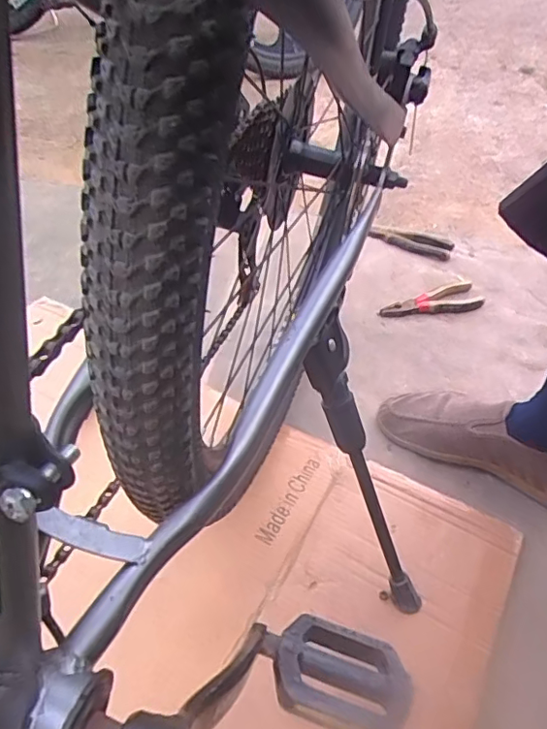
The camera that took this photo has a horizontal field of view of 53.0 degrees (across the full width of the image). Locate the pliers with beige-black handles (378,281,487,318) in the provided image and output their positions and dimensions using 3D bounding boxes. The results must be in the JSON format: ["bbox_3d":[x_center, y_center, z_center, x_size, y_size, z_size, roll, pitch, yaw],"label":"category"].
[{"bbox_3d":[0.252,-0.093,0.863,0.173,0.009,0.062,-18,50,-20],"label":"pliers with beige-black handles"}]

